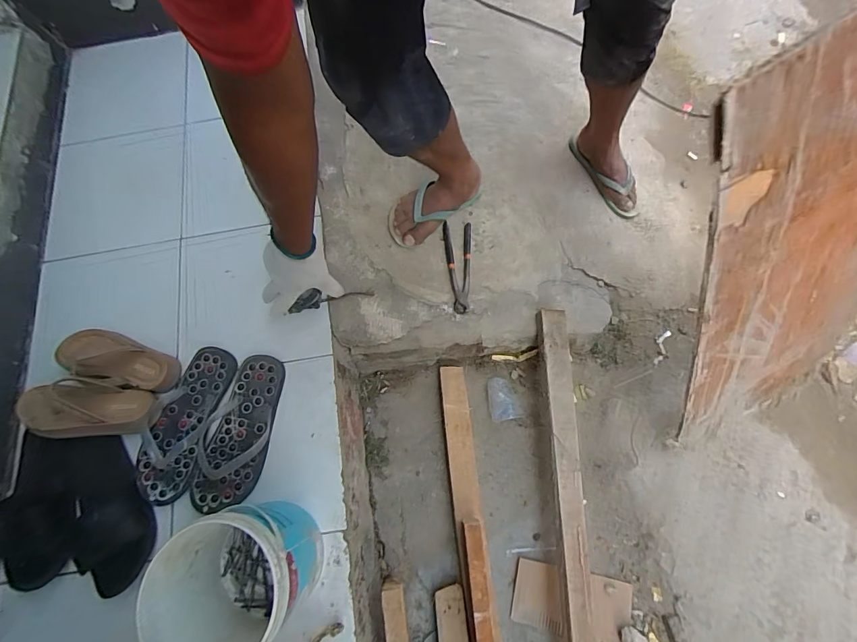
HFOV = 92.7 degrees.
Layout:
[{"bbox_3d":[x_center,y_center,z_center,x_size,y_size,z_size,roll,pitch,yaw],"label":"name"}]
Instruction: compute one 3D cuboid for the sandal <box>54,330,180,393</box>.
[{"bbox_3d":[-0.574,0.068,0.745,0.224,0.036,0.081,14,75,8],"label":"sandal"}]

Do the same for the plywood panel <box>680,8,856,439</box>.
[{"bbox_3d":[0.478,-0.039,0.527,0.297,0.691,0.015,-31,46,4],"label":"plywood panel"}]

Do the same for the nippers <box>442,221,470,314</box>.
[{"bbox_3d":[0.063,-0.119,0.903,0.065,0.022,0.214,7,69,-18],"label":"nippers"}]

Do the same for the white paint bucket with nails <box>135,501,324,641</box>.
[{"bbox_3d":[-0.263,0.362,0.591,0.177,0.207,0.171,-1,73,4],"label":"white paint bucket with nails"}]

